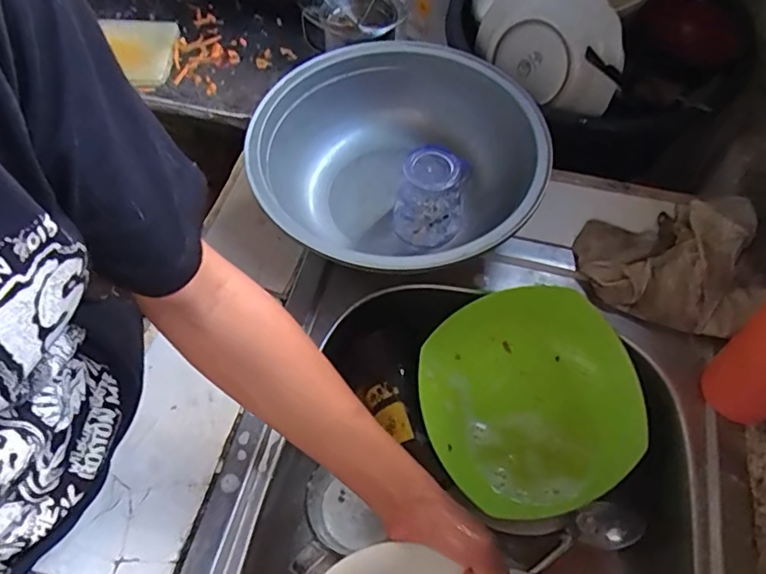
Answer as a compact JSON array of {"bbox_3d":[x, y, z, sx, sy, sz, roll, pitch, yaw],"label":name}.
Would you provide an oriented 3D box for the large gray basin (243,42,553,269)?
[{"bbox_3d":[0.007,-0.131,0.606,0.292,0.106,0.303,0,61,1],"label":"large gray basin"}]

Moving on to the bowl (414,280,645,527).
[{"bbox_3d":[0.149,0.113,0.554,0.208,0.060,0.217,-16,73,2],"label":"bowl"}]

